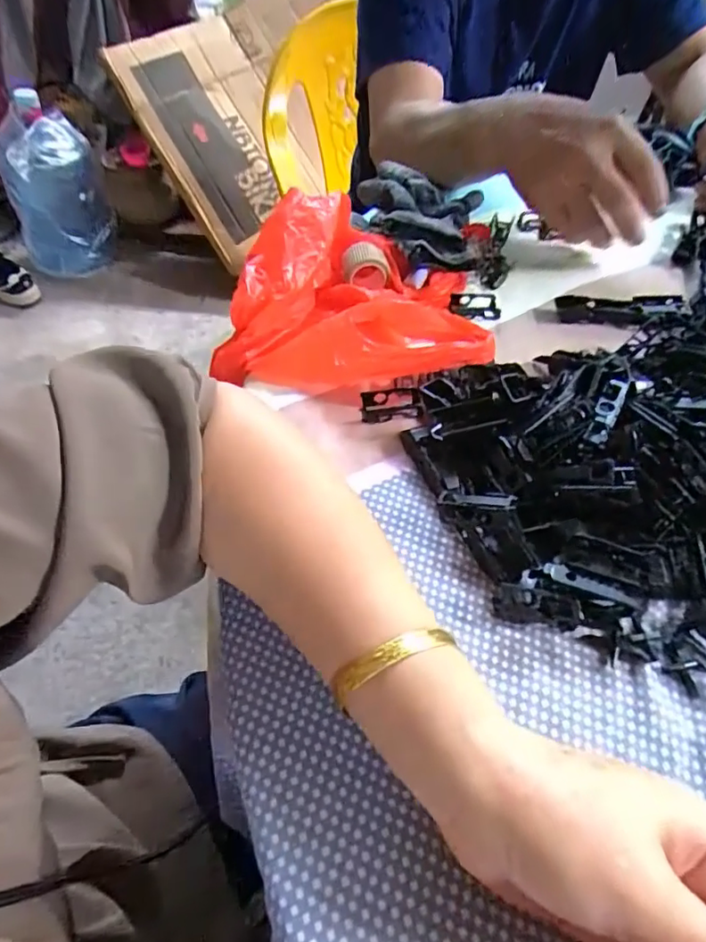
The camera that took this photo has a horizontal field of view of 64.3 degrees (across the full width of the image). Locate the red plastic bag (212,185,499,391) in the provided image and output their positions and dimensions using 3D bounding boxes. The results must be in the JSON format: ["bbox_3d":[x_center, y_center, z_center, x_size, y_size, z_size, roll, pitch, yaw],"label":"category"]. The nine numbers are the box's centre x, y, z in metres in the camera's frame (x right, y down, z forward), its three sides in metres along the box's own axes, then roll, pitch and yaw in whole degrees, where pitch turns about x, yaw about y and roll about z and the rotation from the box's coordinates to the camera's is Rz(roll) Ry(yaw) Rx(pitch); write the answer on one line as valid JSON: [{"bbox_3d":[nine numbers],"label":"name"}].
[{"bbox_3d":[0.003,-0.127,0.402,0.180,0.053,0.168,7,52,5],"label":"red plastic bag"}]

